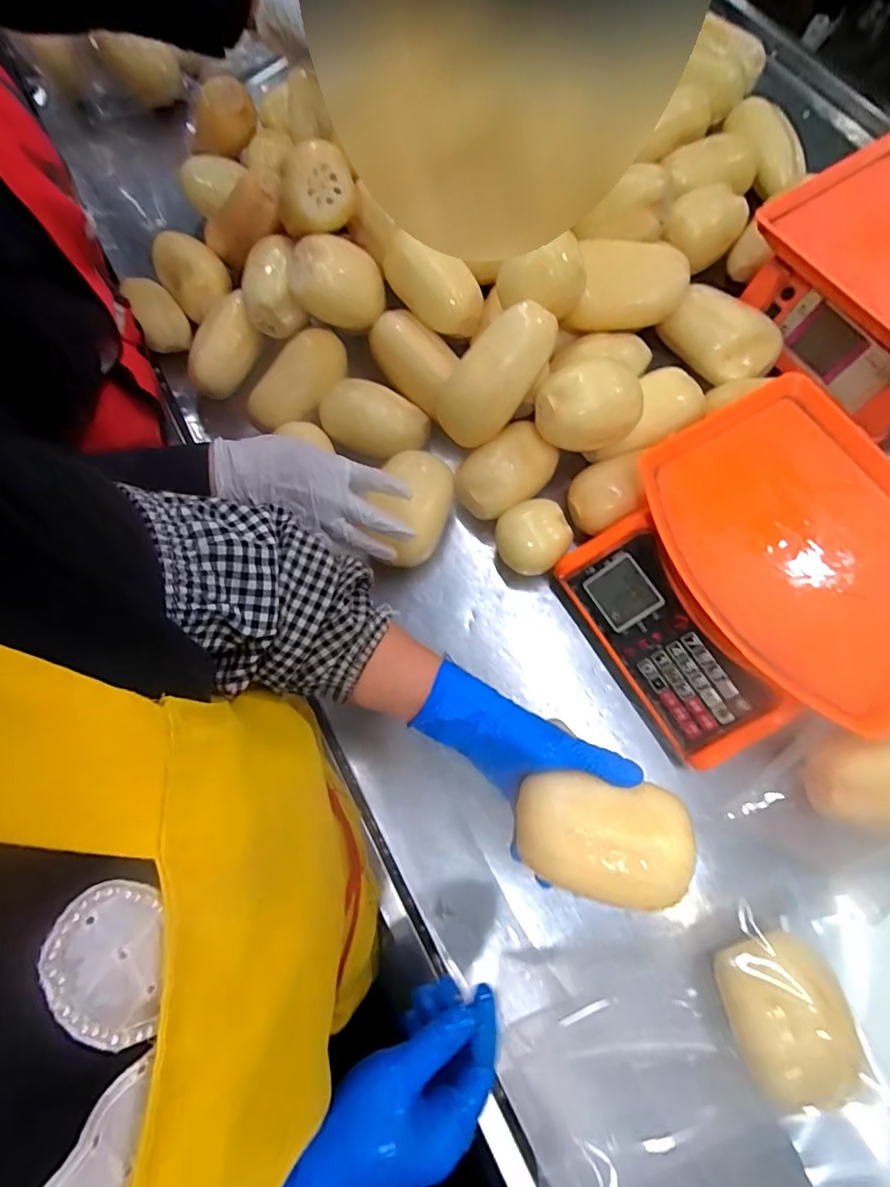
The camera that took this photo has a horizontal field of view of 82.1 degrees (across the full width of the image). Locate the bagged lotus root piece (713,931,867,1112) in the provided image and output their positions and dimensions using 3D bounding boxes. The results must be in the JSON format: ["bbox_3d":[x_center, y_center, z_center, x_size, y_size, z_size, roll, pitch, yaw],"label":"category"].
[{"bbox_3d":[0.266,0.332,0.404,0.090,0.064,0.106,-7,73,0],"label":"bagged lotus root piece"}]

